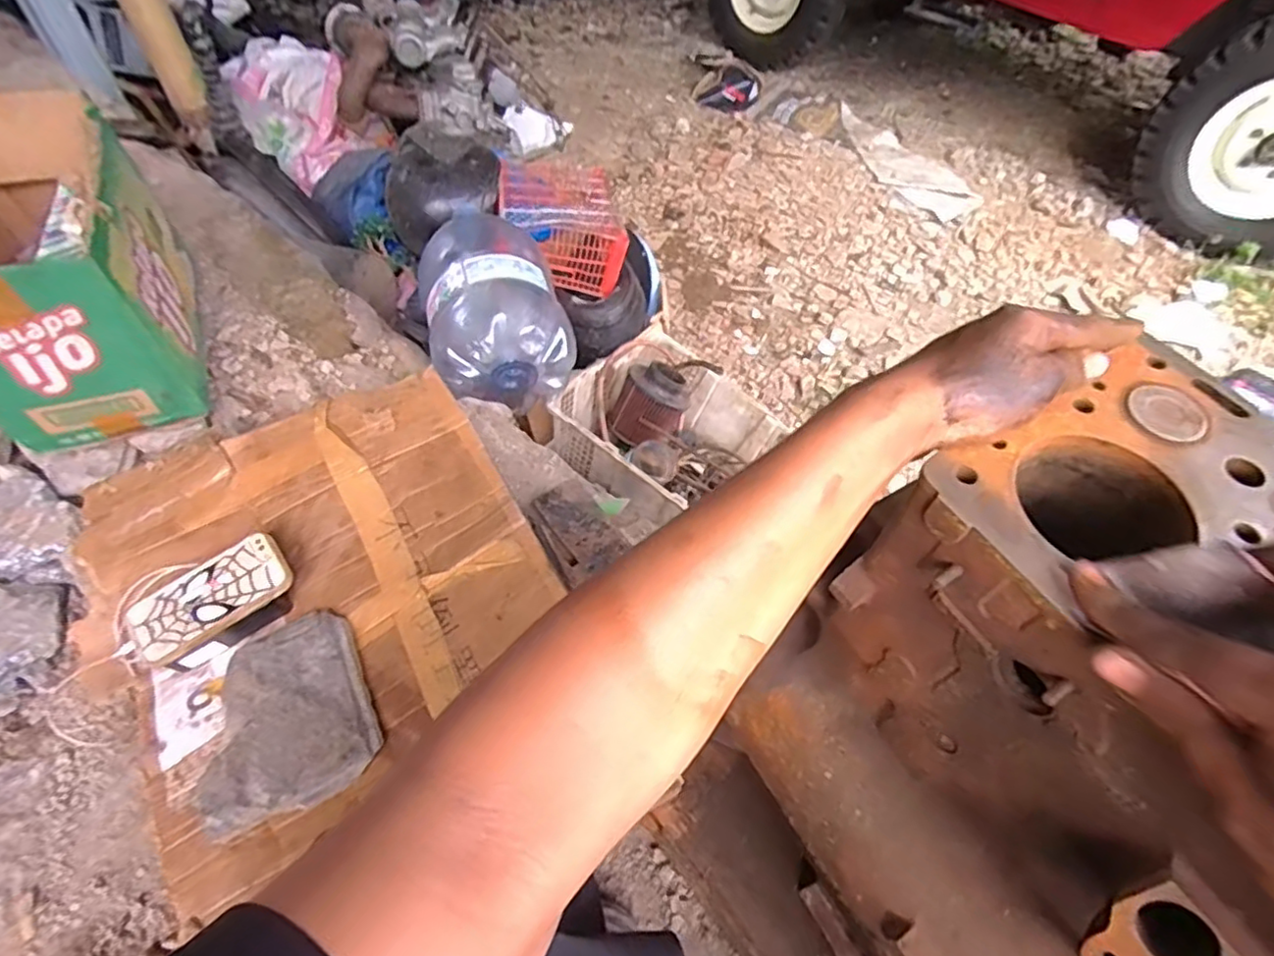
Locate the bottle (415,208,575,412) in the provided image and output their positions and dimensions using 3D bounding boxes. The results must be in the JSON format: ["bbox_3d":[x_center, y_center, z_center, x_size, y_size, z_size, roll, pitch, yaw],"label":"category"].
[{"bbox_3d":[-0.262,-0.298,1.149,0.243,0.241,0.330,-12,57,-11],"label":"bottle"}]

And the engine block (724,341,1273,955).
[{"bbox_3d":[0.288,0.207,0.348,0.220,0.346,0.419,-24,60,-18],"label":"engine block"}]

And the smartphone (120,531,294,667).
[{"bbox_3d":[-0.477,0.135,0.687,0.162,0.018,0.084,-34,72,-22],"label":"smartphone"}]

